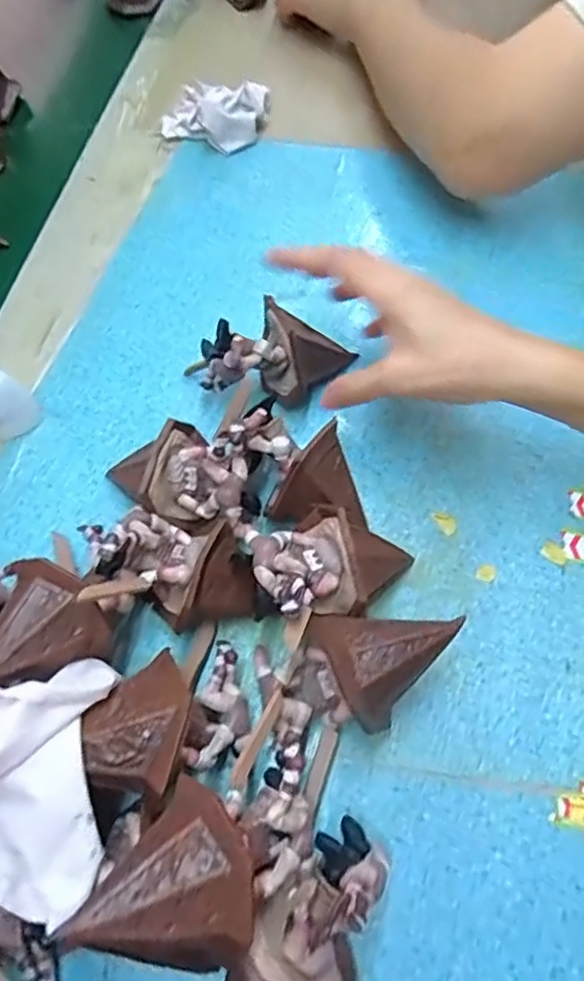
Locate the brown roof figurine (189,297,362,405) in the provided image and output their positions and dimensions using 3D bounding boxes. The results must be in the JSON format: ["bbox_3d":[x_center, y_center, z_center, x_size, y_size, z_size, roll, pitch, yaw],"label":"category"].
[{"bbox_3d":[-0.013,-0.090,0.398,0.111,0.063,0.055,-5,64,-1],"label":"brown roof figurine"}]

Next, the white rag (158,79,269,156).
[{"bbox_3d":[-0.071,-0.346,0.540,0.094,0.039,0.071,20,66,11],"label":"white rag"}]

